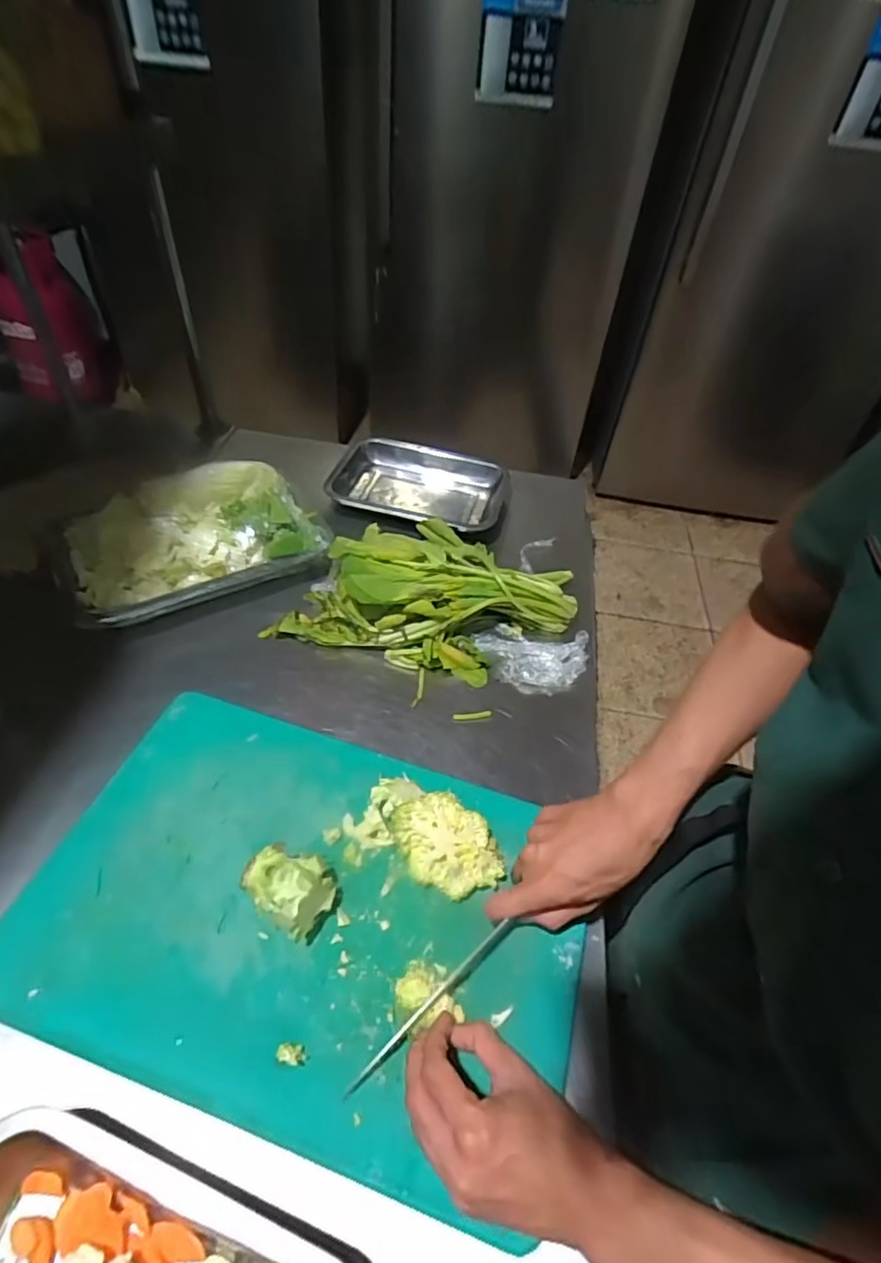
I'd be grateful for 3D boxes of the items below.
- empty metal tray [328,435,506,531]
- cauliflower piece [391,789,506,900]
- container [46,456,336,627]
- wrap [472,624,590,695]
[{"bbox_3d":[-0.035,-0.208,0.898,0.253,0.060,0.172,12,47,4],"label":"empty metal tray"},{"bbox_3d":[0.008,0.185,0.510,0.075,0.051,0.084,-23,54,-26],"label":"cauliflower piece"},{"bbox_3d":[-0.309,-0.113,0.727,0.289,0.088,0.181,-21,54,-24],"label":"container"},{"bbox_3d":[0.108,0.029,0.704,0.134,0.011,0.092,9,47,1],"label":"wrap"}]

